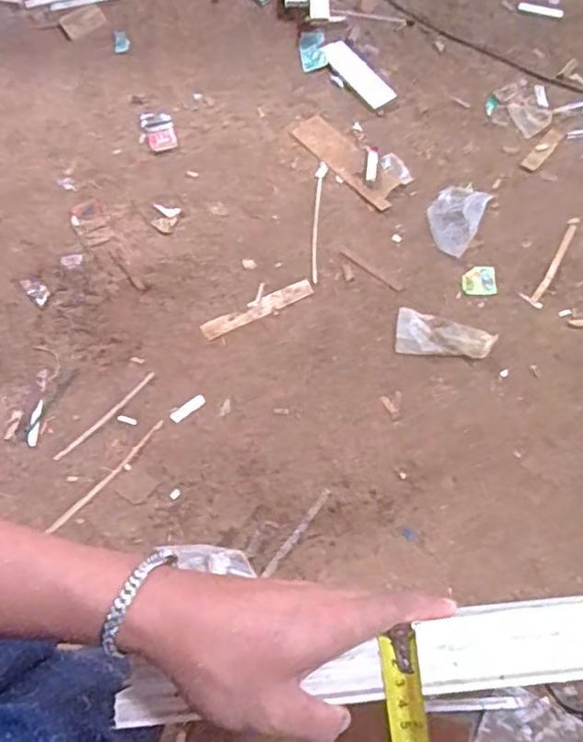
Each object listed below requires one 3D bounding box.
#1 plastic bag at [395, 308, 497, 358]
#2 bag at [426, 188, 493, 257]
[{"bbox_3d":[0.356,-0.087,1.436,0.222,0.022,0.108,4,68,2],"label":"plastic bag"},{"bbox_3d":[0.414,-0.391,1.566,0.126,0.024,0.195,22,70,9],"label":"bag"}]

